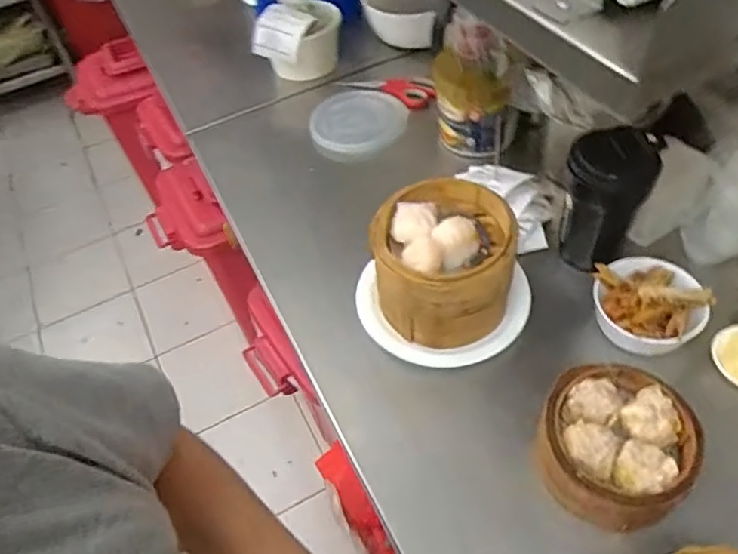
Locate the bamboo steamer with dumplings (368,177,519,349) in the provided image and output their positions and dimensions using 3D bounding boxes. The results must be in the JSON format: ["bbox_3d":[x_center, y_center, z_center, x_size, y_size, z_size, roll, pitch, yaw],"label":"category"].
[{"bbox_3d":[0.080,-0.016,0.632,0.143,0.114,0.140,-3,48,3],"label":"bamboo steamer with dumplings"}]

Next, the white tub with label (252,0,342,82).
[{"bbox_3d":[-0.116,-0.405,1.014,0.137,0.118,0.117,-2,49,5],"label":"white tub with label"}]

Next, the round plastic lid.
[{"bbox_3d":[-0.016,-0.243,0.910,0.144,0.021,0.157,-2,49,4],"label":"round plastic lid"}]

